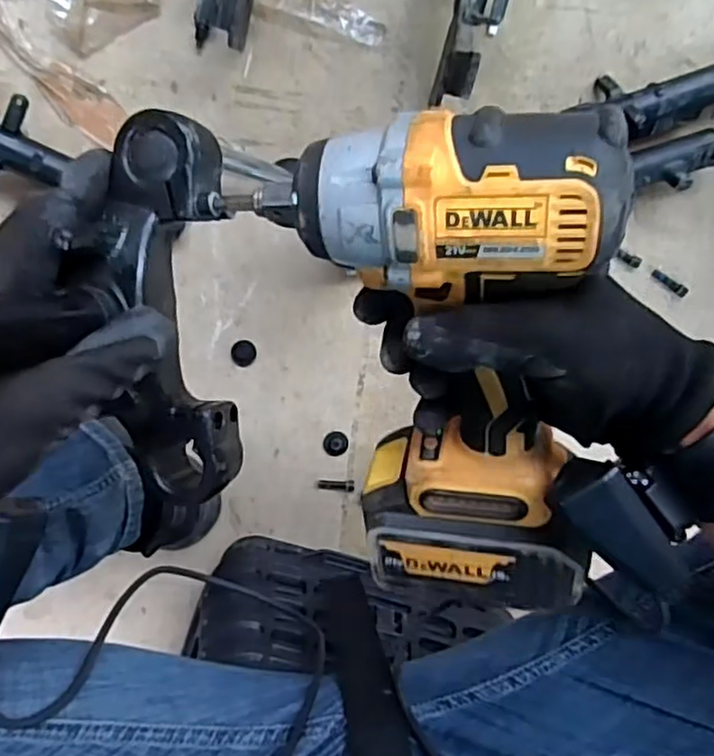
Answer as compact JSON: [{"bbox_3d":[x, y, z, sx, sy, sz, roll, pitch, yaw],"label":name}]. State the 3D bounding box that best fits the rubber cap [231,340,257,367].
[{"bbox_3d":[-0.109,-0.023,0.636,0.025,0.004,0.026,0,96,-1],"label":"rubber cap"}]

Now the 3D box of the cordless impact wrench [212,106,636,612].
[{"bbox_3d":[0.054,0.010,0.311,0.141,0.078,0.266,-5,117,18],"label":"cordless impact wrench"}]

